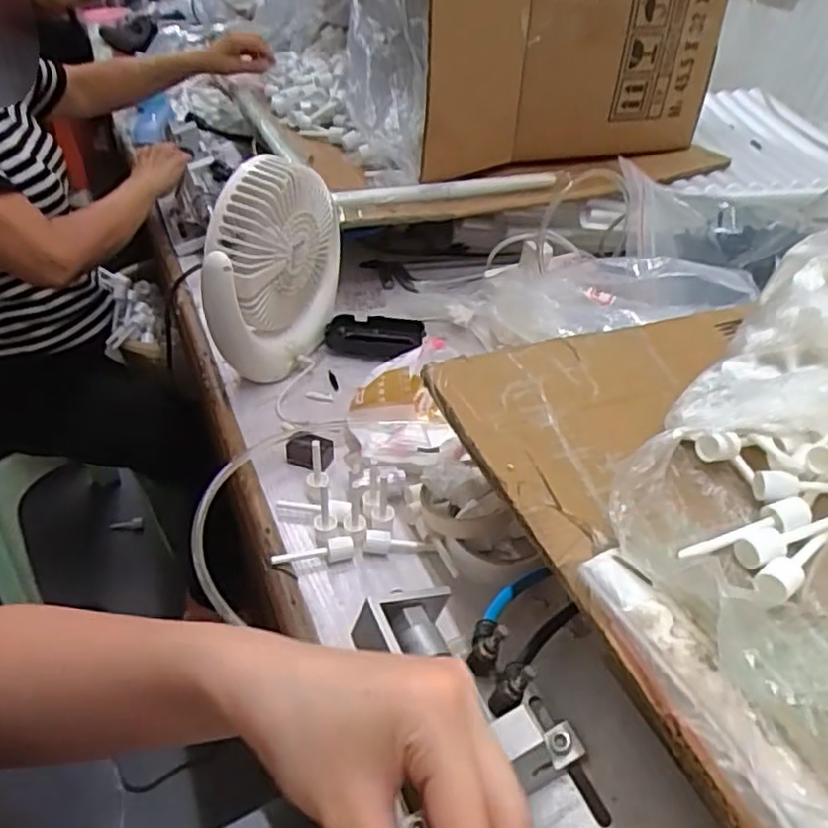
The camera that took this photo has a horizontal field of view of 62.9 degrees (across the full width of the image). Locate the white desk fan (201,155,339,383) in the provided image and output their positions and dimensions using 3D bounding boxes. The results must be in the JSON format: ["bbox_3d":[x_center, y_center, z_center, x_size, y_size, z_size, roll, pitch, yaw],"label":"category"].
[{"bbox_3d":[-0.141,-0.148,0.689,0.074,0.197,0.176,13,41,13],"label":"white desk fan"}]

